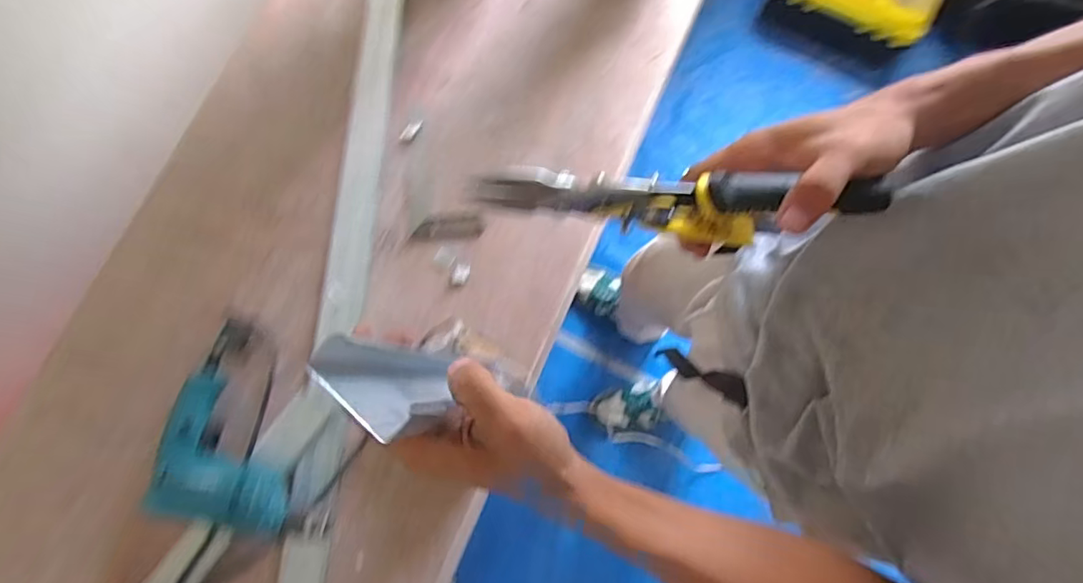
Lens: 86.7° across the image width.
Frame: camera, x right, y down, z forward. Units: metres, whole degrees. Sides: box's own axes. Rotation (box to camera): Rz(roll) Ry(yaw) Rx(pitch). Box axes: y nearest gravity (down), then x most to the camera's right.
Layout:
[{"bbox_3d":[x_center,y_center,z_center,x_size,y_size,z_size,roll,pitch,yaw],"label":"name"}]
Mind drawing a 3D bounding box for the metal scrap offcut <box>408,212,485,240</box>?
[{"bbox_3d":[-0.129,-0.088,0.785,0.096,0.008,0.036,-3,78,1],"label":"metal scrap offcut"}]

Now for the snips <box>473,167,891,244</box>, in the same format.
[{"bbox_3d":[0.081,-0.051,0.328,0.231,0.019,0.033,2,78,-4],"label":"snips"}]

